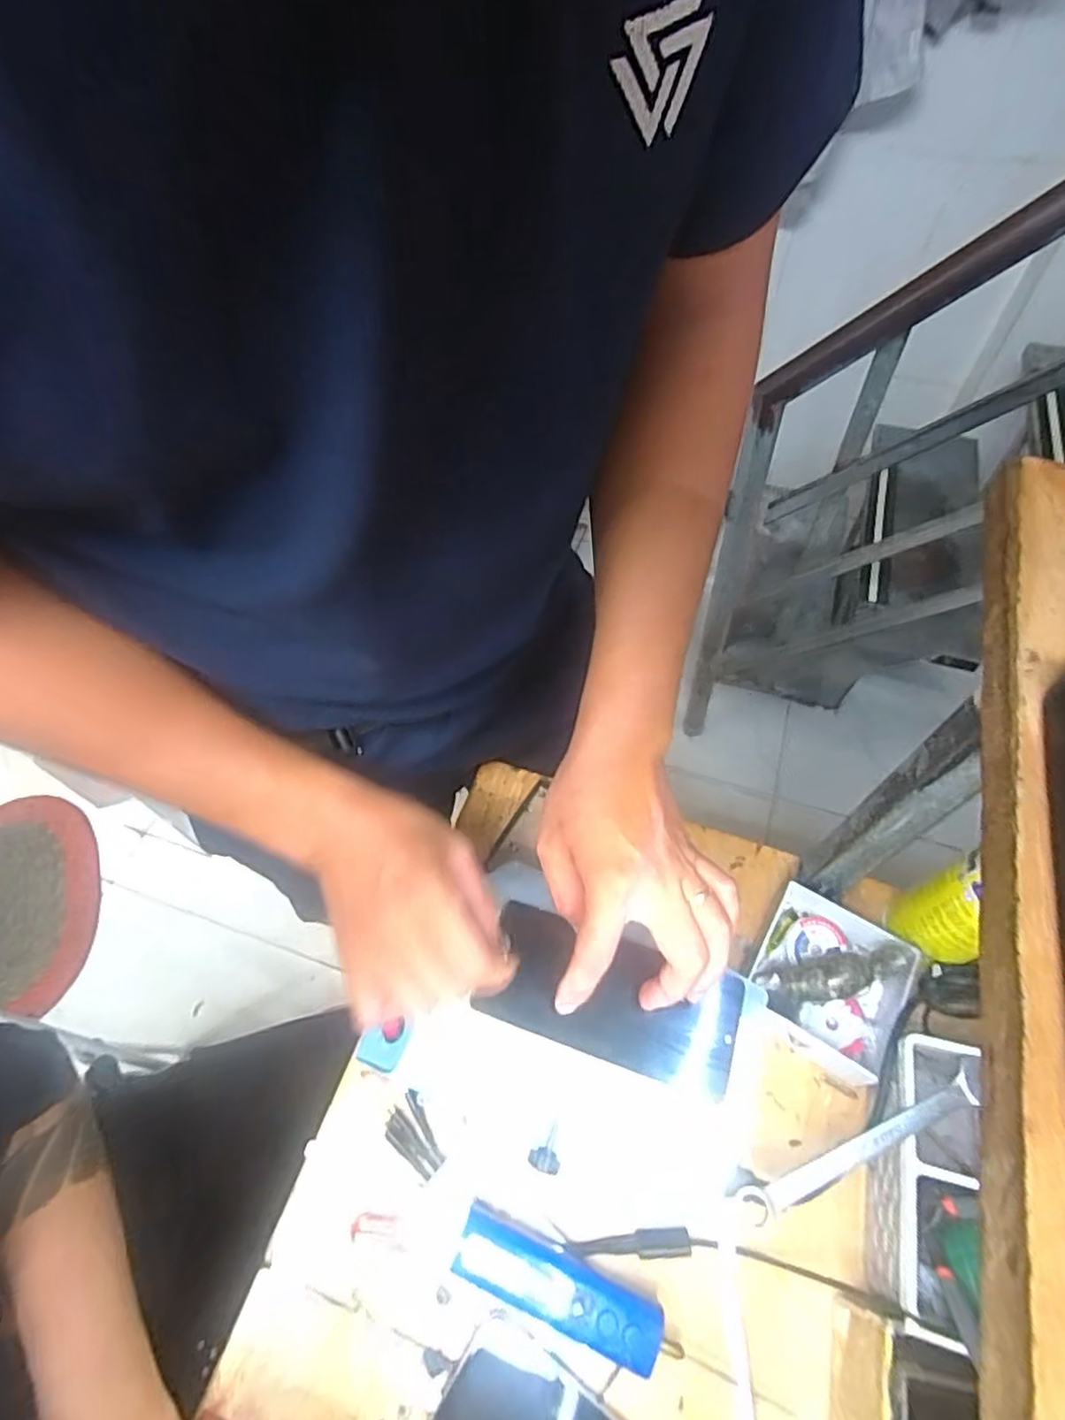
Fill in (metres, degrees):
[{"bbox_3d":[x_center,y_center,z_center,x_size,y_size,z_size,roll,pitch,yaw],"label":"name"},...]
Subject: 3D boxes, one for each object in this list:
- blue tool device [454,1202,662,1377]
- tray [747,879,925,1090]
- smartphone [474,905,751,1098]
[{"bbox_3d":[0.016,0.360,0.414,0.135,0.034,0.037,18,60,12],"label":"blue tool device"},{"bbox_3d":[0.221,0.203,0.500,0.104,0.046,0.108,31,64,19],"label":"tray"},{"bbox_3d":[0.047,0.171,0.396,0.148,0.012,0.069,21,61,8],"label":"smartphone"}]

